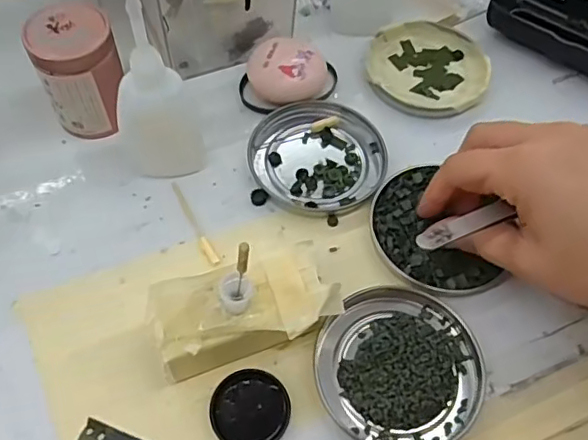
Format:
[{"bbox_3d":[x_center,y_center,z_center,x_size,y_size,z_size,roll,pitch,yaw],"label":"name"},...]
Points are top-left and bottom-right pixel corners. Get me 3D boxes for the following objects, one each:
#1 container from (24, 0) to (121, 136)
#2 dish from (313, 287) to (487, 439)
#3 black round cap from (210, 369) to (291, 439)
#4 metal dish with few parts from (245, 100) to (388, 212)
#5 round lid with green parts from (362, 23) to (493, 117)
[{"bbox_3d":[-0.117,-0.079,0.321,0.043,0.069,0.036,-18,62,-13],"label":"container"},{"bbox_3d":[0.052,0.069,0.275,0.077,0.009,0.076,1,60,-2],"label":"dish"},{"bbox_3d":[-0.020,0.087,0.262,0.035,0.008,0.034,1,60,-2],"label":"black round cap"},{"bbox_3d":[0.013,-0.039,0.340,0.077,0.007,0.074,1,60,-2],"label":"metal dish with few parts"},{"bbox_3d":[0.088,-0.101,0.380,0.078,0.011,0.078,1,60,-2],"label":"round lid with green parts"}]

